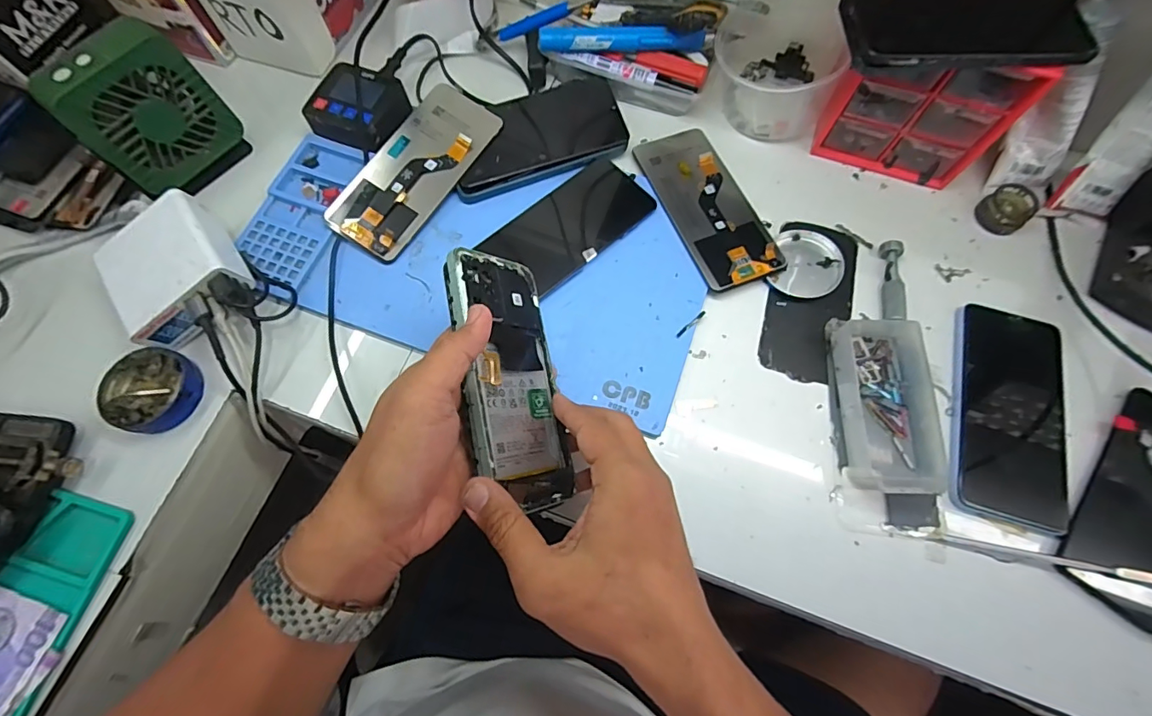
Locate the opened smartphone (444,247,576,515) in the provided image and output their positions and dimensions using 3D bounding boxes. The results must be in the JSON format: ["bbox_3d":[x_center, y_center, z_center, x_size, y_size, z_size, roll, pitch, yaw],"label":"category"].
[{"bbox_3d":[-0.039,0.012,0.313,0.010,0.082,0.160,-18,80,34],"label":"opened smartphone"}]

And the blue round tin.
[{"bbox_3d":[-0.314,0.024,0.365,0.058,0.018,0.059,0,70,-1],"label":"blue round tin"}]

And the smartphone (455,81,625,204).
[{"bbox_3d":[-0.035,-0.198,0.438,0.157,0.013,0.076,-20,86,-7],"label":"smartphone"}]

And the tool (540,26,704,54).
[{"bbox_3d":[0.042,-0.292,0.450,0.149,0.016,0.017,-4,70,-2],"label":"tool"}]

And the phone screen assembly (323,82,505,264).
[{"bbox_3d":[-0.138,-0.162,0.423,0.074,0.007,0.164,34,80,5],"label":"phone screen assembly"}]

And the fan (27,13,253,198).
[{"bbox_3d":[-0.336,-0.190,0.392,0.041,0.109,0.097,37,73,11],"label":"fan"}]

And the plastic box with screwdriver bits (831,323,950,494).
[{"bbox_3d":[0.231,0.031,0.367,0.062,0.030,0.134,2,70,-1],"label":"plastic box with screwdriver bits"}]

